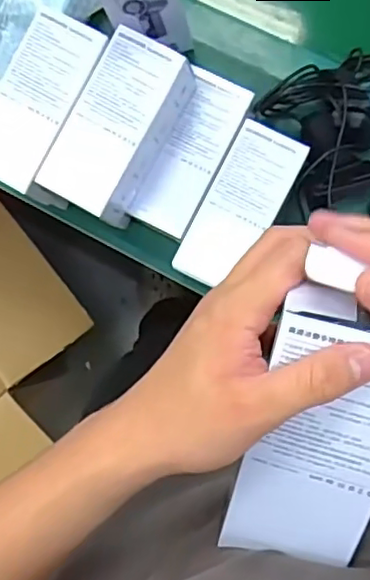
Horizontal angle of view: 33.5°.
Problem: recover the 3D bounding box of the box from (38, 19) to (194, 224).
[{"bbox_3d":[-0.062,-0.151,0.587,0.074,0.073,0.161,28,92,7],"label":"box"}]

